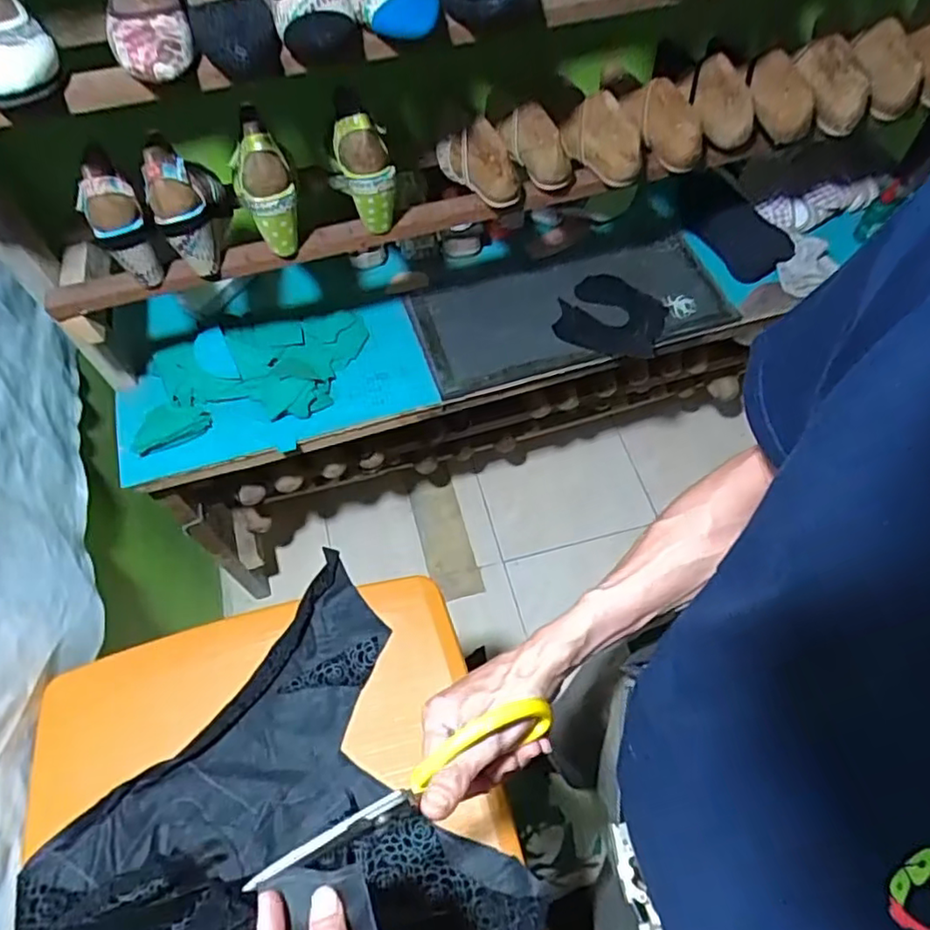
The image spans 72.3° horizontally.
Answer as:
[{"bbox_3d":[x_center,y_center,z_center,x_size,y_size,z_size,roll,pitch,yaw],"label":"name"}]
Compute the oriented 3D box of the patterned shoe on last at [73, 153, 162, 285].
[{"bbox_3d":[-0.430,-0.299,0.802,0.067,0.149,0.065,-29,63,-14],"label":"patterned shoe on last"}]

